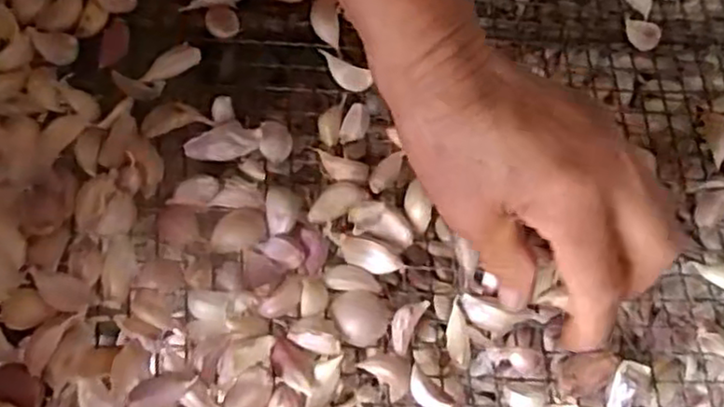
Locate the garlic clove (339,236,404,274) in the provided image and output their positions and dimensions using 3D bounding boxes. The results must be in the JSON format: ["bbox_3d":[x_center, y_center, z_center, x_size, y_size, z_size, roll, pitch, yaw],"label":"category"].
[{"bbox_3d":[0.004,0.025,0.330,0.031,0.007,0.013,24,75,7],"label":"garlic clove"}]

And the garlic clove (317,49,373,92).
[{"bbox_3d":[-0.010,-0.068,0.362,0.031,0.007,0.012,27,76,8],"label":"garlic clove"}]

